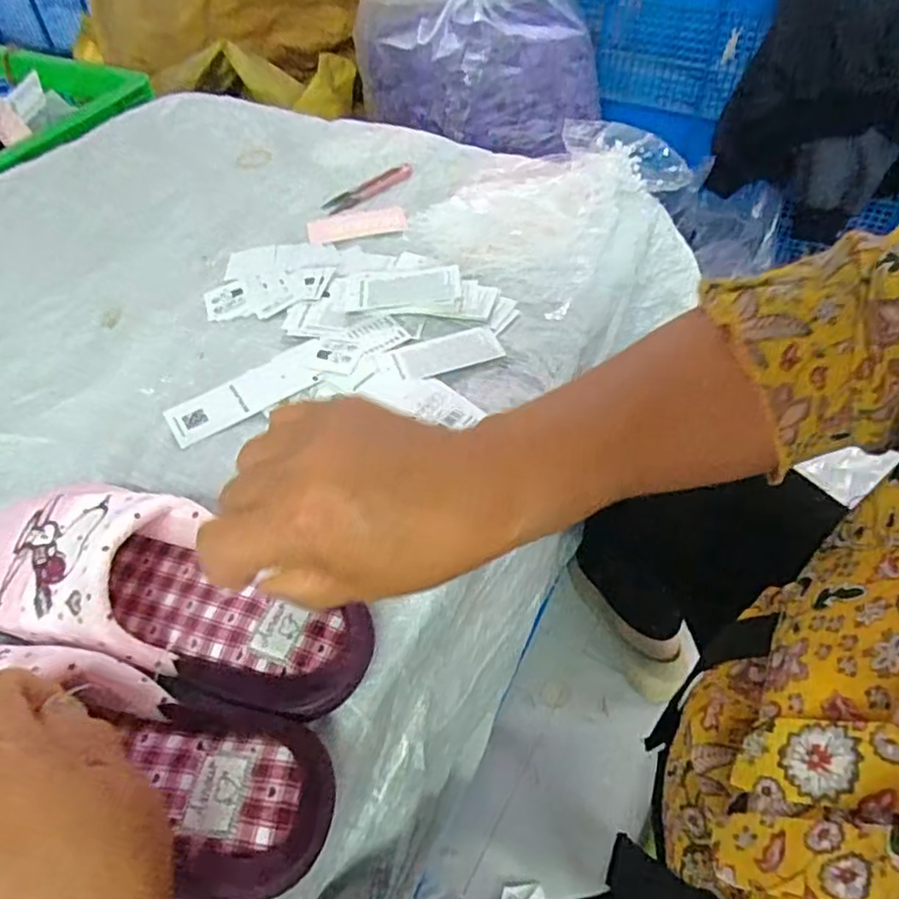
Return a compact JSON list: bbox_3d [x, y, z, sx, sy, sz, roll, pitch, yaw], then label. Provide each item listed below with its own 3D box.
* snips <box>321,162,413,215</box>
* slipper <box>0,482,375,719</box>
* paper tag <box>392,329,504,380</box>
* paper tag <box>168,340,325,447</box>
[{"bbox_3d":[-0.084,-0.273,0.676,0.106,0.012,0.027,-31,56,-20],"label":"snips"},{"bbox_3d":[-0.158,0.076,0.341,0.237,0.084,0.083,18,54,11],"label":"slipper"},{"bbox_3d":[-0.003,-0.076,0.504,0.084,0.004,0.038,-17,52,-10],"label":"paper tag"},{"bbox_3d":[-0.151,-0.044,0.490,0.123,0.004,0.045,-30,54,-17],"label":"paper tag"}]

